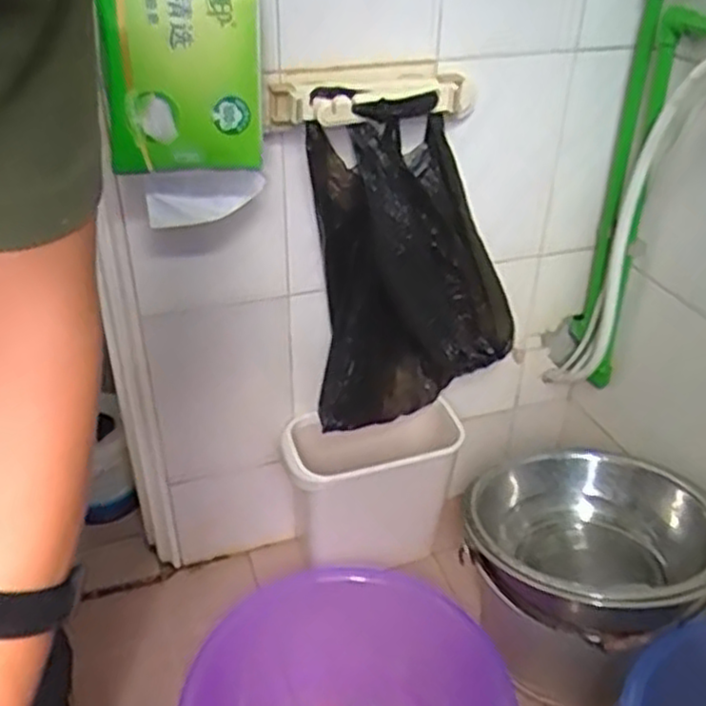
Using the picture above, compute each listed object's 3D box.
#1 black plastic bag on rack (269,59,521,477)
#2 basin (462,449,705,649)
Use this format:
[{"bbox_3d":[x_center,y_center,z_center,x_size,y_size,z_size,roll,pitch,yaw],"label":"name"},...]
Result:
[{"bbox_3d":[0.063,-0.081,1.021,0.330,0.554,0.125,-16,38,-23],"label":"black plastic bag on rack"},{"bbox_3d":[0.316,0.244,1.002,0.303,0.131,0.306,1,34,0],"label":"basin"}]

